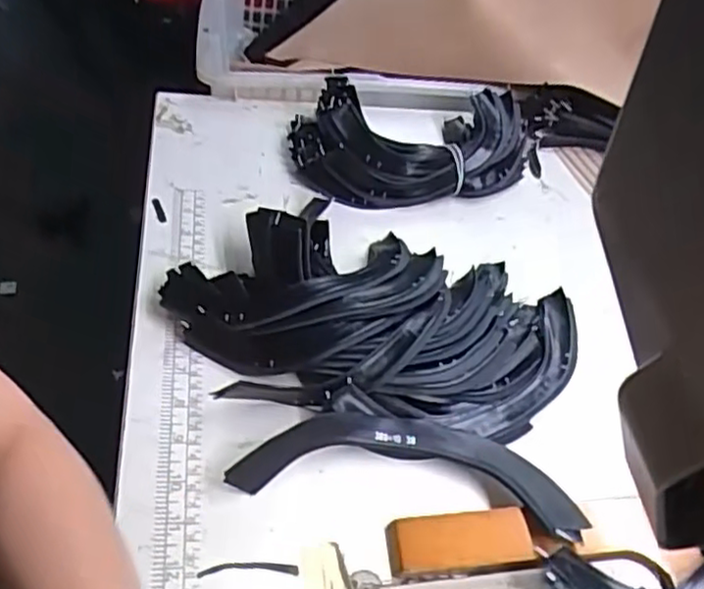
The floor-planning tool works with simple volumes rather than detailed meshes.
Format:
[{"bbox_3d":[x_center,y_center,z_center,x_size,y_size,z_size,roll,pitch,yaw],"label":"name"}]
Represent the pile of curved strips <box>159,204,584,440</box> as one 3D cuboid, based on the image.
[{"bbox_3d":[0.016,0.007,0.497,0.280,0.040,0.172,12,48,-1],"label":"pile of curved strips"}]

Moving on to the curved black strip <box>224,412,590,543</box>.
[{"bbox_3d":[0.035,0.101,0.432,0.202,0.021,0.066,12,48,-1],"label":"curved black strip"}]

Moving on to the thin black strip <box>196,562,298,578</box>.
[{"bbox_3d":[-0.058,0.153,0.397,0.054,0.005,0.008,3,49,-9],"label":"thin black strip"}]

